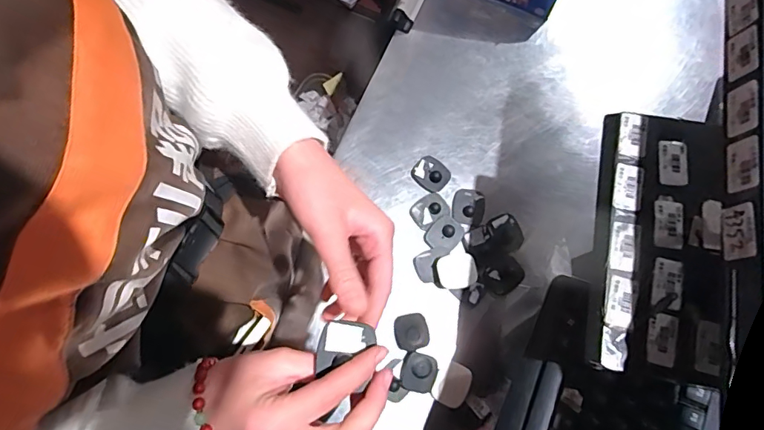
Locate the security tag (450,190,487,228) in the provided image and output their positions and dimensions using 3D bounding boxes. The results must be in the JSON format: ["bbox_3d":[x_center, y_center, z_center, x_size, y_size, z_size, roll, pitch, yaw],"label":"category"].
[{"bbox_3d":[0.111,-0.009,0.617,0.042,0.009,0.048,16,77,3],"label":"security tag"}]

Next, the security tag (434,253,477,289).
[{"bbox_3d":[0.089,0.069,0.586,0.052,0.021,0.042,-10,77,-3],"label":"security tag"}]

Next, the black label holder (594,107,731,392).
[{"bbox_3d":[0.208,0.019,0.358,0.088,0.018,0.191,10,77,1],"label":"black label holder"}]

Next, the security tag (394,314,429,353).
[{"bbox_3d":[0.034,0.137,0.563,0.040,0.017,0.040,-11,77,-4],"label":"security tag"}]

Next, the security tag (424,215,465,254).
[{"bbox_3d":[0.079,0.025,0.605,0.039,0.009,0.044,38,79,8],"label":"security tag"}]

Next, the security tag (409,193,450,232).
[{"bbox_3d":[0.061,-0.006,0.614,0.047,0.010,0.036,-35,80,-9],"label":"security tag"}]

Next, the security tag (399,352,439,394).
[{"bbox_3d":[0.043,0.184,0.557,0.041,0.015,0.043,18,77,3],"label":"security tag"}]

